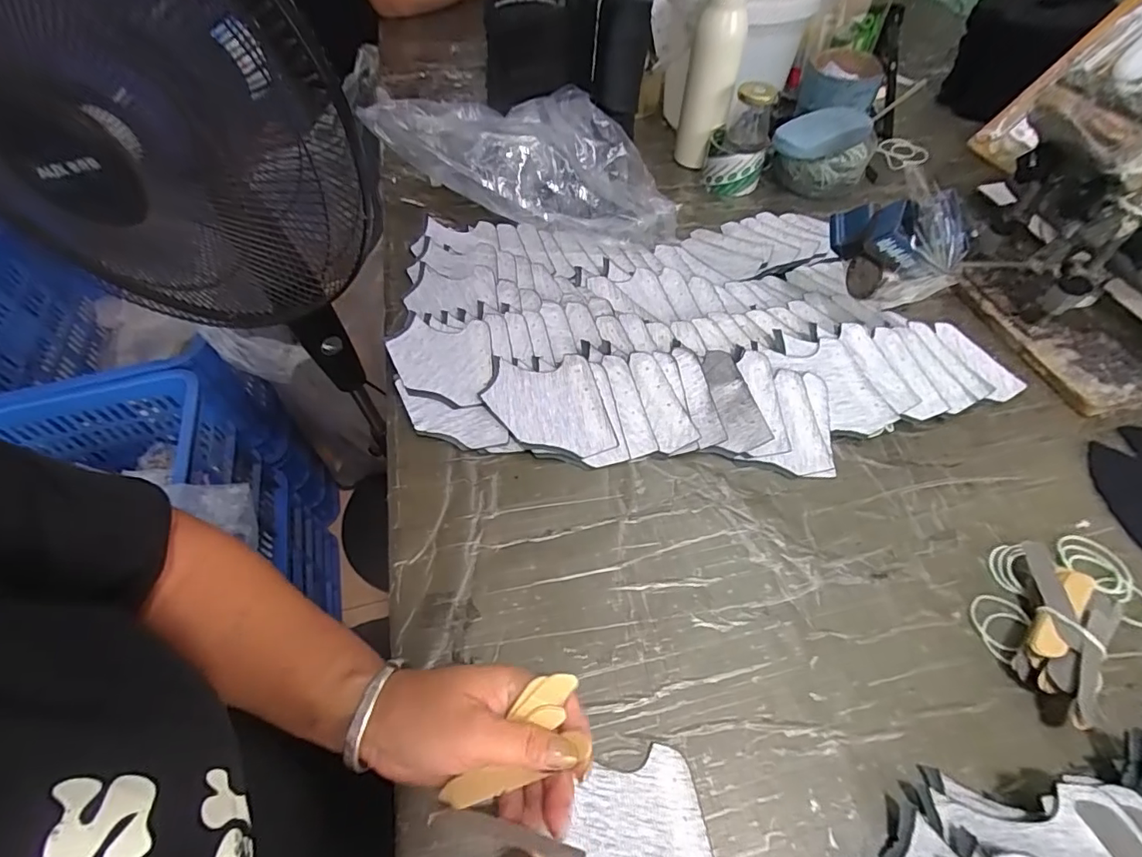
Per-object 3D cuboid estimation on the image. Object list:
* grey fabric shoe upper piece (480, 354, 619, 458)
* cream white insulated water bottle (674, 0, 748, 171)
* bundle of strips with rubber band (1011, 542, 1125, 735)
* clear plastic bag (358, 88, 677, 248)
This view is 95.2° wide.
[{"bbox_3d":[-0.021,-0.022,0.497,0.115,0.011,0.097,-2,67,-1],"label":"grey fabric shoe upper piece"},{"bbox_3d":[0.189,-0.473,0.692,0.062,0.232,0.056,1,55,2],"label":"cream white insulated water bottle"},{"bbox_3d":[0.360,0.149,0.377,0.059,0.028,0.124,25,57,16],"label":"bundle of strips with rubber band"},{"bbox_3d":[-0.031,-0.322,0.634,0.329,0.131,0.199,14,56,10],"label":"clear plastic bag"}]

